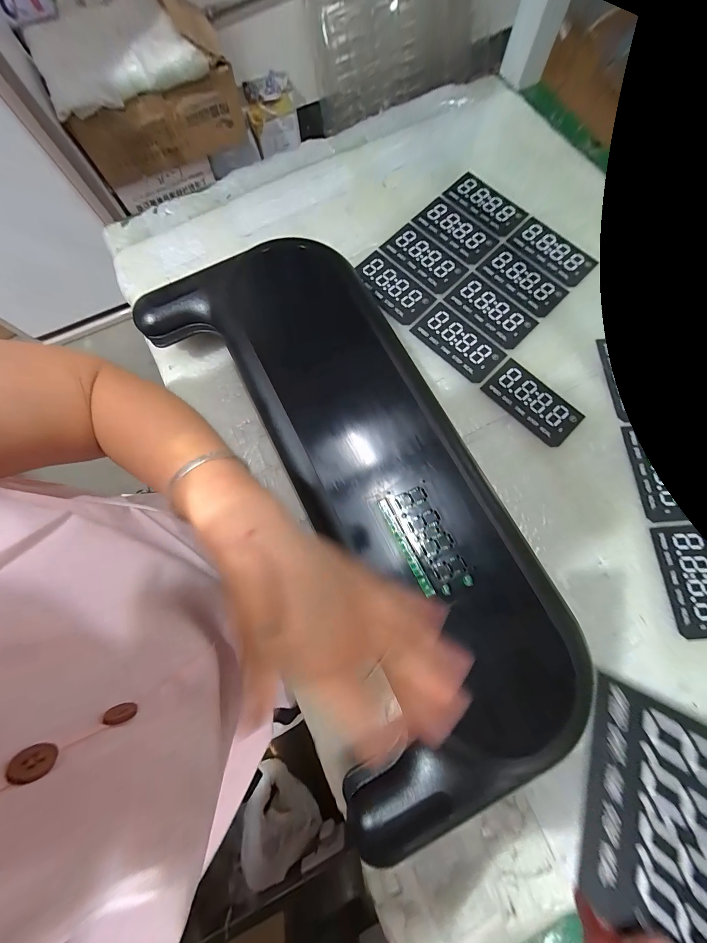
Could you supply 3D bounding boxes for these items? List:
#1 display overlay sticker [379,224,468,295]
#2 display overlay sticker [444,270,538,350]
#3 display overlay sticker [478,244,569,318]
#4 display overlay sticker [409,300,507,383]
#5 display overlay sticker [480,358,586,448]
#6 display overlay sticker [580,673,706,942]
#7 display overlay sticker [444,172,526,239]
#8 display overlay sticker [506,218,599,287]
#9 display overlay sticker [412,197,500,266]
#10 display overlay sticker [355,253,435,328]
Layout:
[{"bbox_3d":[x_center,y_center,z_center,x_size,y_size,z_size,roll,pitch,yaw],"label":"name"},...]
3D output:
[{"bbox_3d":[0.078,-0.236,0.339,0.048,0.004,0.089,-44,81,-5],"label":"display overlay sticker"},{"bbox_3d":[0.147,-0.172,0.324,0.047,0.004,0.089,-44,80,-8],"label":"display overlay sticker"},{"bbox_3d":[0.184,-0.208,0.331,0.046,0.004,0.089,-44,80,-8],"label":"display overlay sticker"},{"bbox_3d":[0.109,-0.134,0.315,0.050,0.004,0.090,-43,80,-8],"label":"display overlay sticker"},{"bbox_3d":[0.177,-0.069,0.299,0.048,0.004,0.090,-44,80,-8],"label":"display overlay sticker"},{"bbox_3d":[0.115,0.133,0.113,0.008,0.045,0.084,9,87,-27],"label":"display overlay sticker"},{"bbox_3d":[0.154,-0.311,0.354,0.090,0.004,0.047,43,82,9],"label":"display overlay sticker"},{"bbox_3d":[0.220,-0.244,0.337,0.047,0.004,0.090,-43,80,-8],"label":"display overlay sticker"},{"bbox_3d":[0.117,-0.274,0.346,0.049,0.004,0.089,-44,80,-8],"label":"display overlay sticker"},{"bbox_3d":[0.041,-0.200,0.330,0.047,0.004,0.091,-43,80,-8],"label":"display overlay sticker"}]

